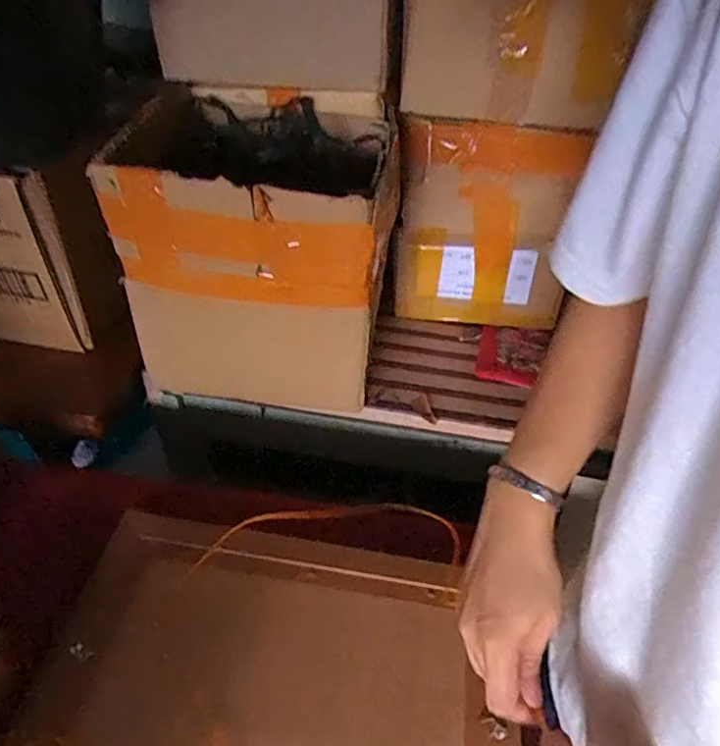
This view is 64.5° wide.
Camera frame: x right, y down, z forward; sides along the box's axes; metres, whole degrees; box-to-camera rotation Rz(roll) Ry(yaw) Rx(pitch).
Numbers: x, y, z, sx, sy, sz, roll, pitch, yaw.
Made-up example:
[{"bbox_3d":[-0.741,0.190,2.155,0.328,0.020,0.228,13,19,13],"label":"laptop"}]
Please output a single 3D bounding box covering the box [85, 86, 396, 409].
[{"bbox_3d":[-0.128,-0.164,0.745,0.291,0.300,0.310,3,42,-2],"label":"box"}]

